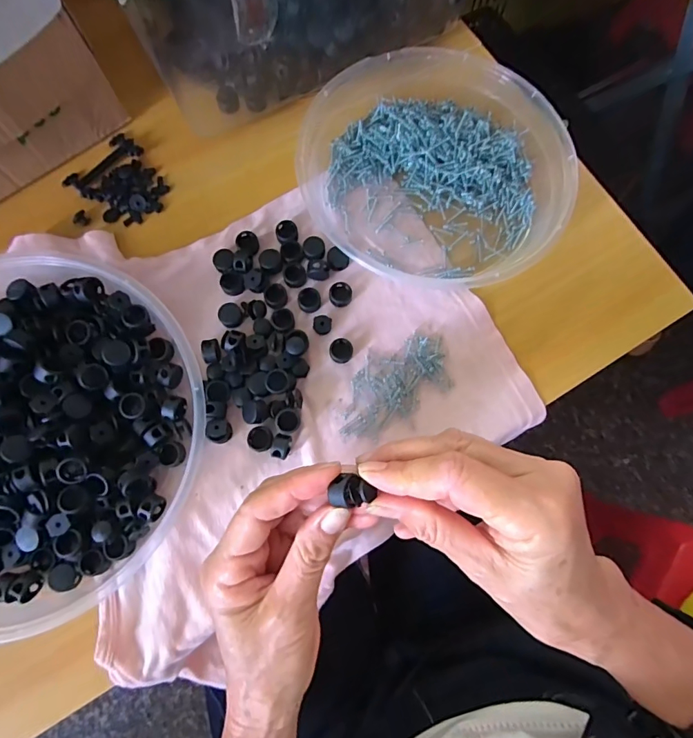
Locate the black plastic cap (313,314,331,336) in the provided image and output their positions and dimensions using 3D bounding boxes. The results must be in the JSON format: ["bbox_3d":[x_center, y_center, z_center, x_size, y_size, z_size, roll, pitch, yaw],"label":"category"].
[{"bbox_3d":[-0.018,-0.033,0.329,0.013,0.008,0.014,0,75,-2],"label":"black plastic cap"}]

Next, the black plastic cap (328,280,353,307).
[{"bbox_3d":[-0.004,-0.057,0.335,0.017,0.006,0.019,10,75,1],"label":"black plastic cap"}]

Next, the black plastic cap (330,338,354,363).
[{"bbox_3d":[-0.004,-0.014,0.323,0.017,0.008,0.017,0,75,-2],"label":"black plastic cap"}]

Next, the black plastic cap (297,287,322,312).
[{"bbox_3d":[-0.028,-0.051,0.331,0.017,0.008,0.017,0,75,-2],"label":"black plastic cap"}]

